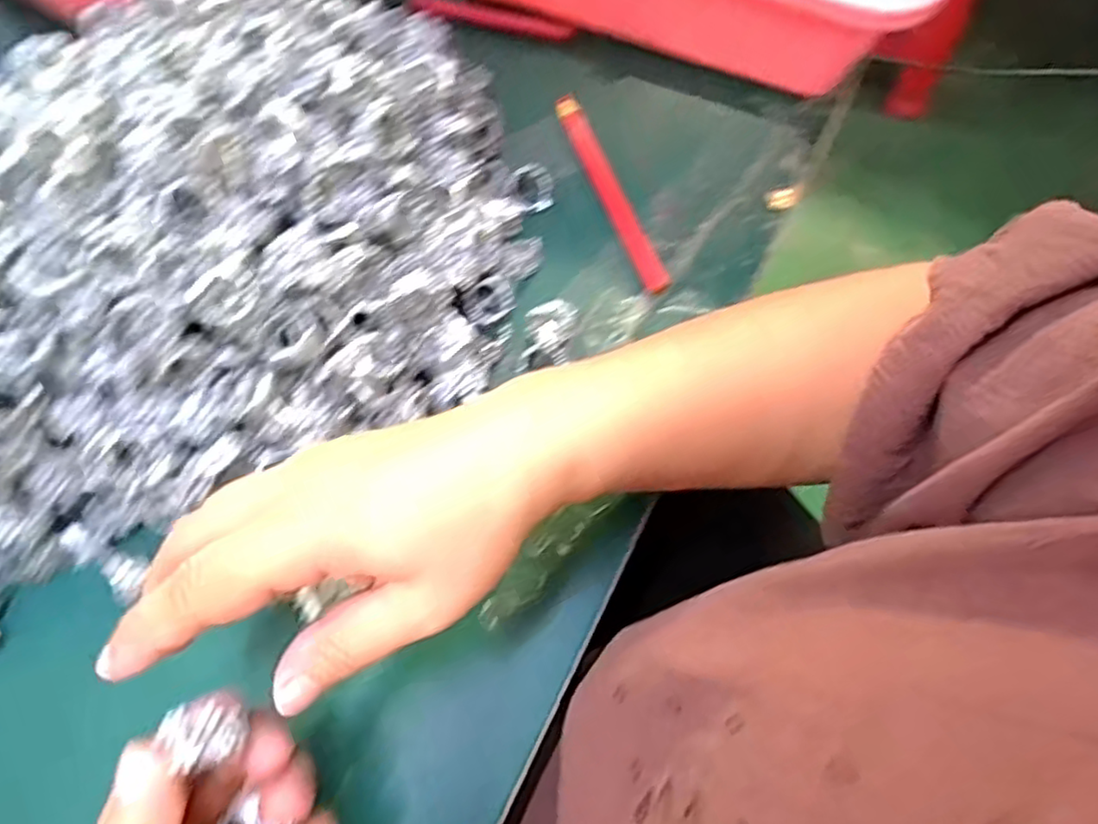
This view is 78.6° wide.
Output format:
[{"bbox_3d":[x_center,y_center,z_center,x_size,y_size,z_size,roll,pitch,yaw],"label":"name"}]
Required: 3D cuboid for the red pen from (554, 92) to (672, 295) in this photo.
[{"bbox_3d":[0.033,-0.125,0.376,0.015,0.007,0.140,-19,69,-9],"label":"red pen"}]

